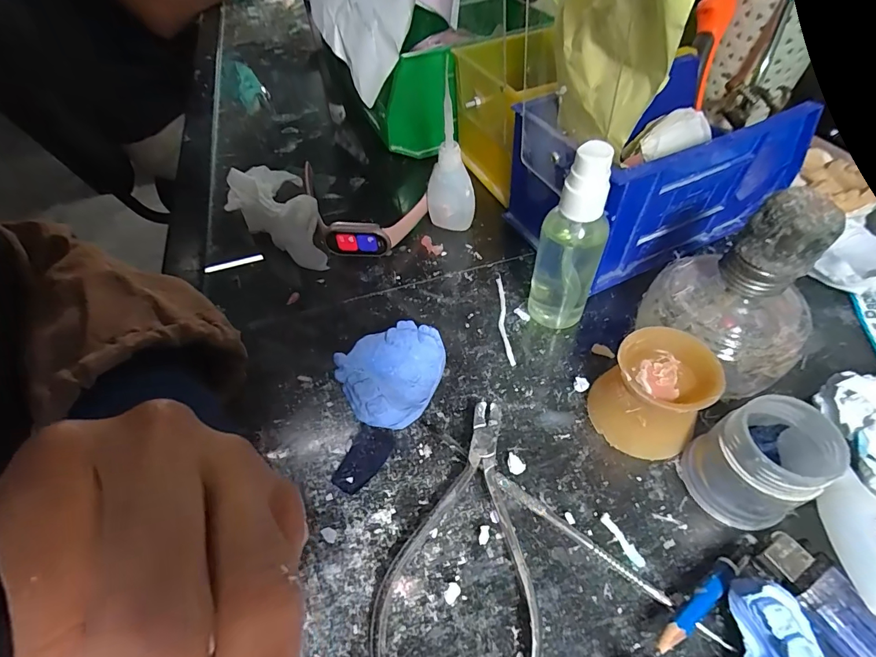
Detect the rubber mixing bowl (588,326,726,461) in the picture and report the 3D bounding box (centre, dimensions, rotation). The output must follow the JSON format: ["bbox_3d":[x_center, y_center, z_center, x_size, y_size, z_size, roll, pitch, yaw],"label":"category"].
[{"bbox_3d":[0.105,0.032,0.211,0.046,0.046,0.046,-2,51,2],"label":"rubber mixing bowl"}]

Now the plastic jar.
[{"bbox_3d":[0.138,0.057,0.185,0.040,0.052,0.040,-2,51,2],"label":"plastic jar"}]

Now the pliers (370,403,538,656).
[{"bbox_3d":[0.018,0.090,0.191,0.063,0.014,0.121,12,53,13],"label":"pliers"}]

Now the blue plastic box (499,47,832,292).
[{"bbox_3d":[0.144,-0.108,0.291,0.167,0.090,0.099,-21,53,-13],"label":"blue plastic box"}]

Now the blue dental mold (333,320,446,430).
[{"bbox_3d":[-0.026,0.025,0.238,0.049,0.027,0.060,17,55,17],"label":"blue dental mold"}]

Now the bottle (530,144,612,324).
[{"bbox_3d":[0.073,-0.046,0.232,0.034,0.113,0.025,16,54,16],"label":"bottle"}]

